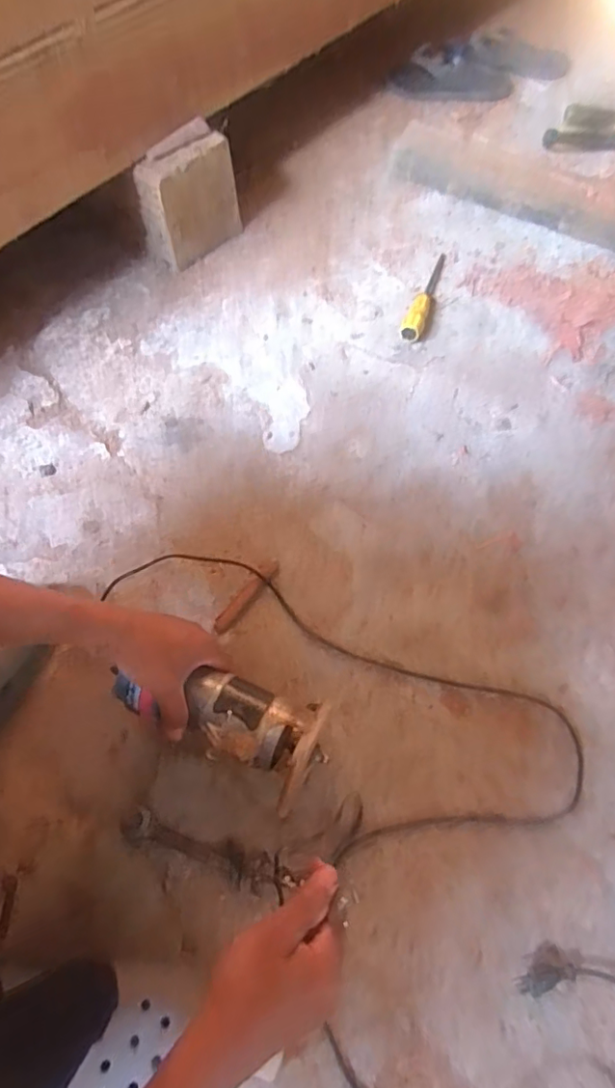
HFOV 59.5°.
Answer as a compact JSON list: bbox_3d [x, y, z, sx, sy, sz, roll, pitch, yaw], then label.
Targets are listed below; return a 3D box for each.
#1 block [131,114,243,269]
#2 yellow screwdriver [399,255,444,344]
[{"bbox_3d":[-0.188,-0.549,0.858,0.074,0.151,0.154,39,72,19],"label":"block"},{"bbox_3d":[0.180,-0.389,0.826,0.031,0.029,0.203,15,66,10],"label":"yellow screwdriver"}]

